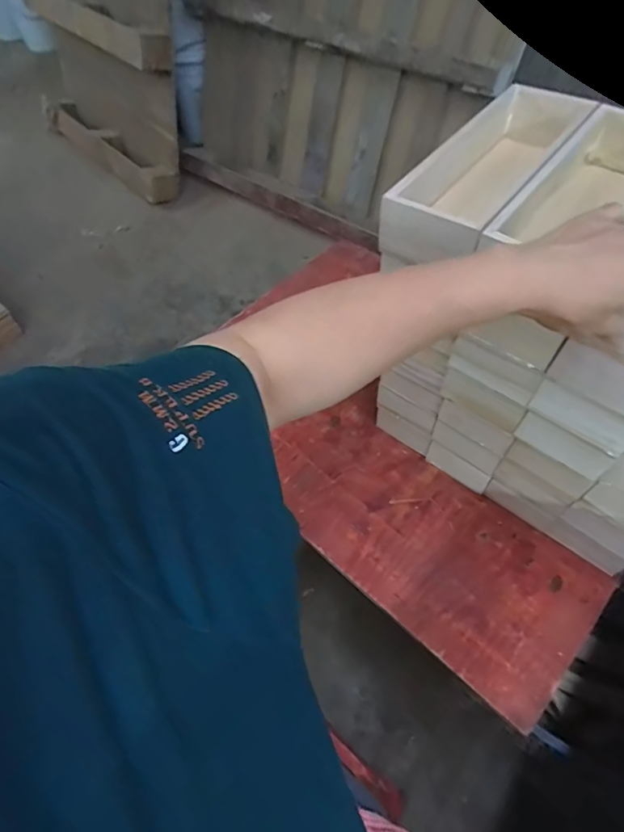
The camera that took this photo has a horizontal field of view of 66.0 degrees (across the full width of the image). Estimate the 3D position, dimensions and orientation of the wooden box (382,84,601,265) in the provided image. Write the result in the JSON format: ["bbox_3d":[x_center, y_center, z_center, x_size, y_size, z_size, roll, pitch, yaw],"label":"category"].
[{"bbox_3d":[0.197,-0.260,0.523,0.102,0.075,0.278,31,64,22],"label":"wooden box"}]

